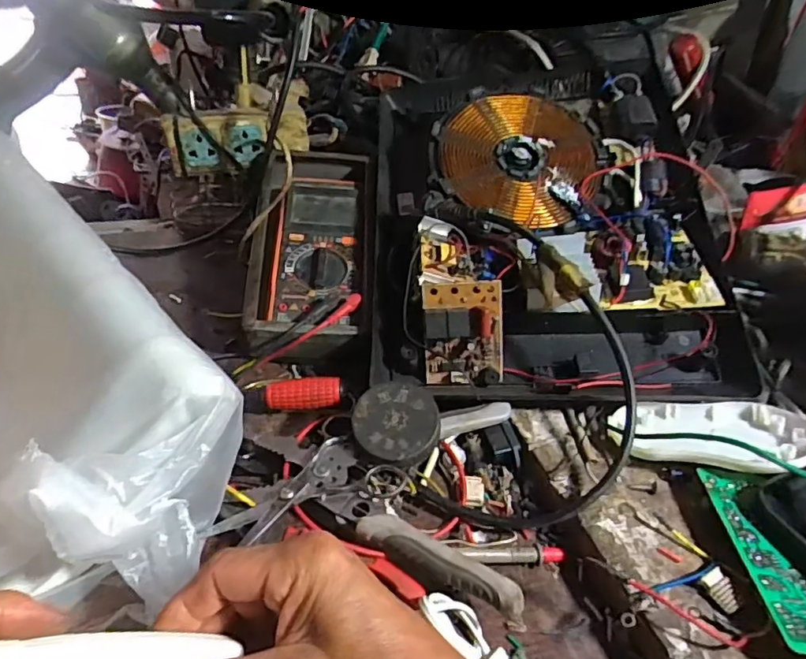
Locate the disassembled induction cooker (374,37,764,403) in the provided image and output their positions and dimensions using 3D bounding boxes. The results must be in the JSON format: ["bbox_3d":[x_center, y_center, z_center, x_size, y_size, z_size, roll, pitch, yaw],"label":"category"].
[{"bbox_3d":[0.114,-0.108,0.473,0.273,0.090,0.358,-1,61,1],"label":"disassembled induction cooker"}]

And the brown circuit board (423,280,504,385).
[{"bbox_3d":[0.044,0.005,0.405,0.056,0.075,0.018,-2,11,6],"label":"brown circuit board"}]

